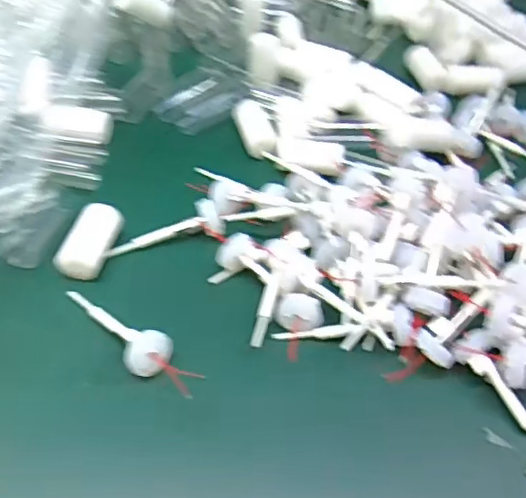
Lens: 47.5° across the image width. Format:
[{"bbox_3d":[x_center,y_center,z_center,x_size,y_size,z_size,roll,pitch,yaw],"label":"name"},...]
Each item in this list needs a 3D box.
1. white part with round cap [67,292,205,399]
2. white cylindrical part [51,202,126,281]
[{"bbox_3d":[-0.064,0.042,0.287,0.021,0.016,0.086,-34,58,-30],"label":"white part with round cap"},{"bbox_3d":[-0.093,-0.003,0.324,0.021,0.017,0.045,10,48,5],"label":"white cylindrical part"}]

